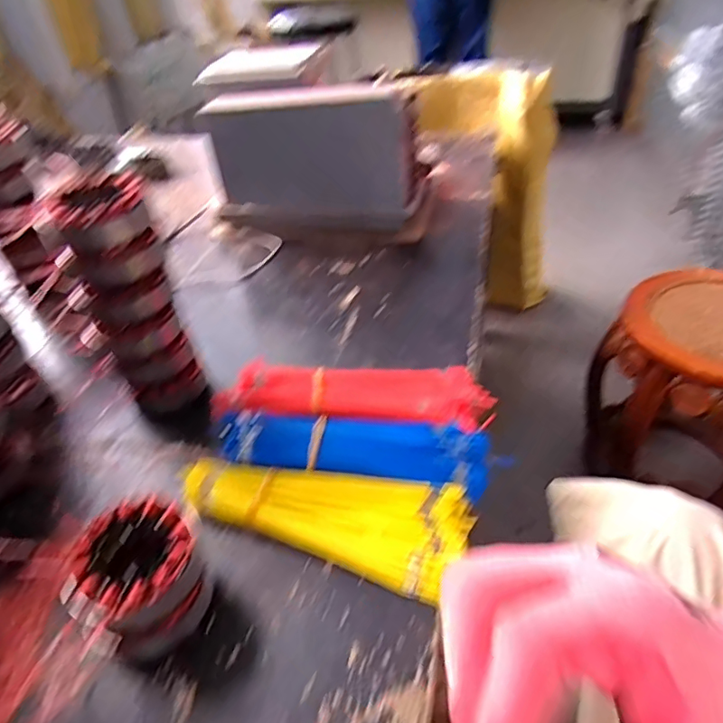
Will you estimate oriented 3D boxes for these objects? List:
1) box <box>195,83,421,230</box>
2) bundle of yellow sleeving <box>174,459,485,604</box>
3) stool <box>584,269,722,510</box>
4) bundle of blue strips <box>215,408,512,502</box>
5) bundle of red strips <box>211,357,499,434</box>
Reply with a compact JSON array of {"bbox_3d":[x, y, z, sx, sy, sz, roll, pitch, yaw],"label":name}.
[{"bbox_3d":[-0.073,-0.294,0.808,0.298,0.213,0.105,6,41,14],"label":"box"},{"bbox_3d":[-0.031,0.122,0.460,0.234,0.031,0.087,12,42,20],"label":"bundle of yellow sleeving"},{"bbox_3d":[0.621,0.070,1.004,0.297,0.399,0.299,25,48,32],"label":"stool"},{"bbox_3d":[-0.010,0.082,0.501,0.256,0.035,0.071,5,40,12],"label":"bundle of blue strips"},{"bbox_3d":[-0.009,0.034,0.558,0.268,0.034,0.077,3,40,10],"label":"bundle of red strips"}]

